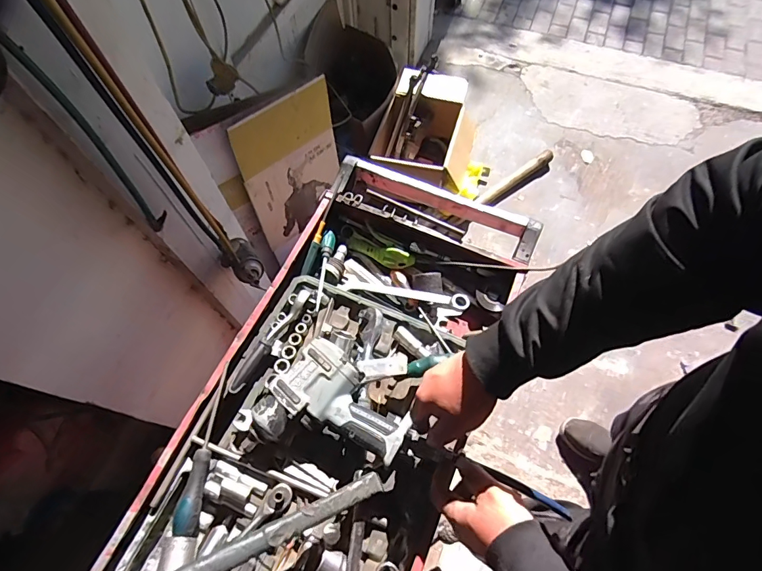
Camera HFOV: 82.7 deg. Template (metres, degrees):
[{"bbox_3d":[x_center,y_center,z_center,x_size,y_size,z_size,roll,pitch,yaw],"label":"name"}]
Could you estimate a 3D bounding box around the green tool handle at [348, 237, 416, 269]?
[{"bbox_3d":[-0.002,-0.059,0.788,0.126,0.028,0.030,22,68,10],"label":"green tool handle"}]

